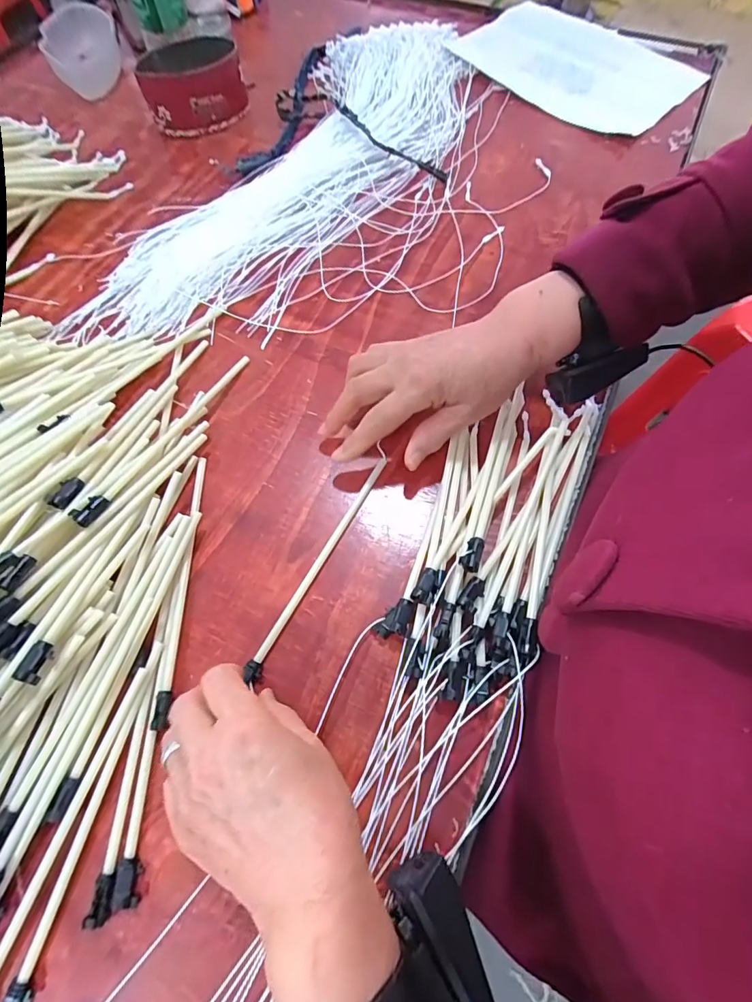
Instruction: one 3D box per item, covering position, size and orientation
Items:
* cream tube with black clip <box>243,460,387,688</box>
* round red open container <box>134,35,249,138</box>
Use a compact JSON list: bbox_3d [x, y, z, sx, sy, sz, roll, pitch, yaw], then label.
[{"bbox_3d":[-0.038,0.043,0.342,0.010,0.009,0.189,27,68,13],"label":"cream tube with black clip"},{"bbox_3d":[-0.222,-0.507,0.564,0.120,0.058,0.087,-20,67,-8],"label":"round red open container"}]

